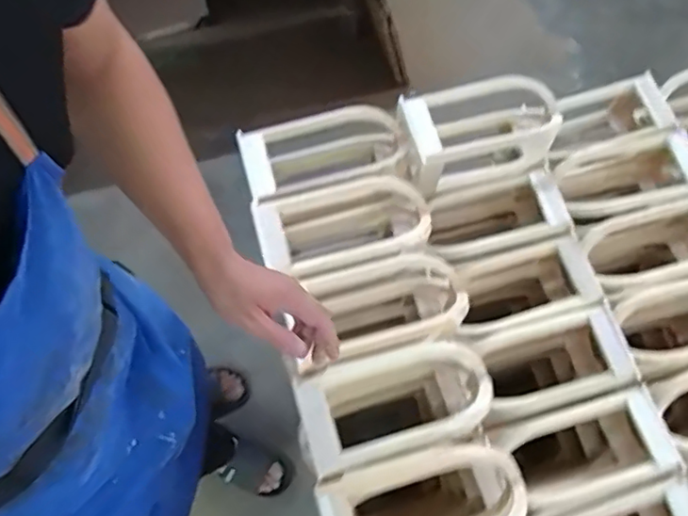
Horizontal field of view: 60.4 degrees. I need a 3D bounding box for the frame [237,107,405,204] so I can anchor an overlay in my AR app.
[{"bbox_3d":[-0.032,-0.162,0.897,0.248,0.067,0.122,-23,69,-9],"label":"frame"}]

